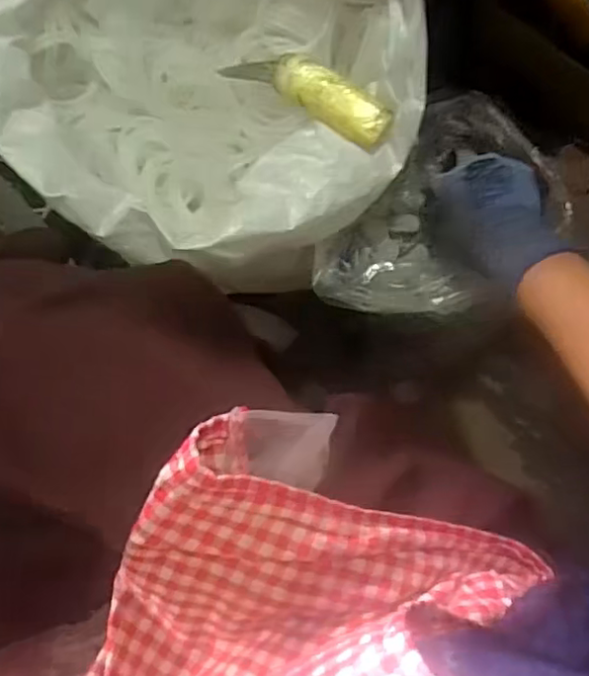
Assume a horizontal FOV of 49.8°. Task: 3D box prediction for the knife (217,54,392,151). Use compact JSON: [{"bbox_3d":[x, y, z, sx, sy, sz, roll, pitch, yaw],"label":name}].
[{"bbox_3d":[0.012,-0.206,0.525,0.146,0.028,0.036,31,91,8],"label":"knife"}]

